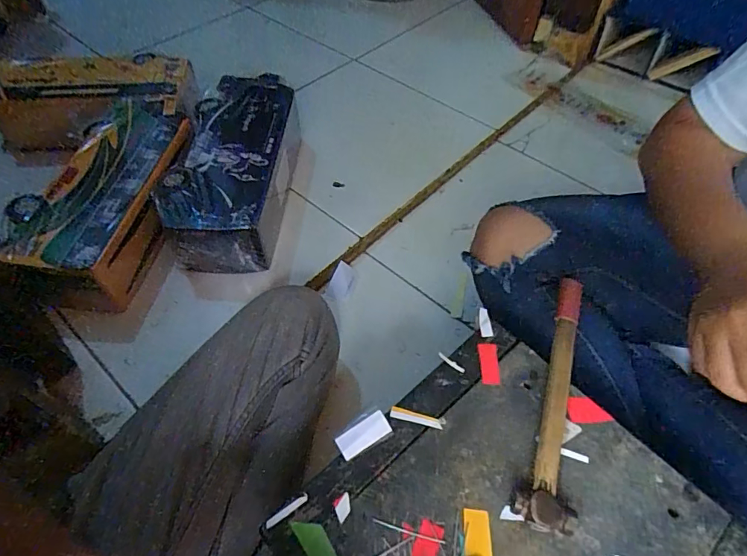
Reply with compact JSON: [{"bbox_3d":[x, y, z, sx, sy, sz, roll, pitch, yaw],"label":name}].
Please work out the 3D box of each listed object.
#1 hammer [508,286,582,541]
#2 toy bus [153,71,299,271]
[{"bbox_3d":[0.168,0.101,0.409,0.041,0.022,0.233,19,56,13],"label":"hammer"},{"bbox_3d":[-0.226,-0.178,0.767,0.160,0.131,0.362,4,54,3],"label":"toy bus"}]

